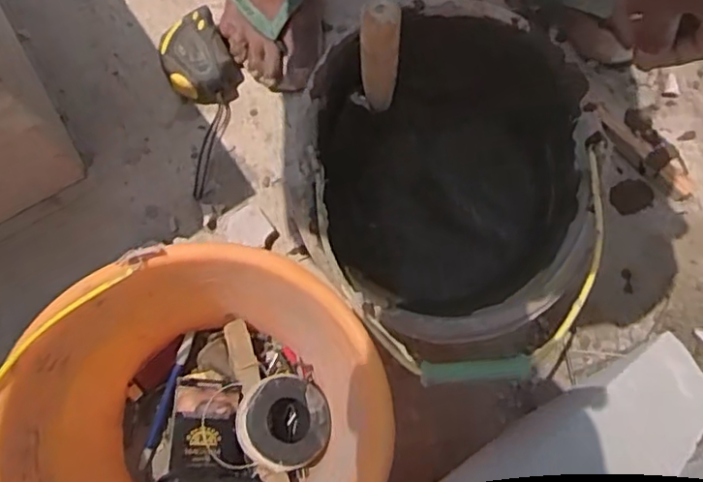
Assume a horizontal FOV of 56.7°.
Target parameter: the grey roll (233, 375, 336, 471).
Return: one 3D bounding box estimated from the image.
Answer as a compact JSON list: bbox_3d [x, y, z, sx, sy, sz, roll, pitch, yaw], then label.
[{"bbox_3d":[-0.071,0.186,0.658,0.095,0.044,0.095,13,54,-18],"label":"grey roll"}]

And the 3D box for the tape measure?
[{"bbox_3d":[-0.180,-0.212,0.772,0.082,0.048,0.104,-30,79,-6],"label":"tape measure"}]

